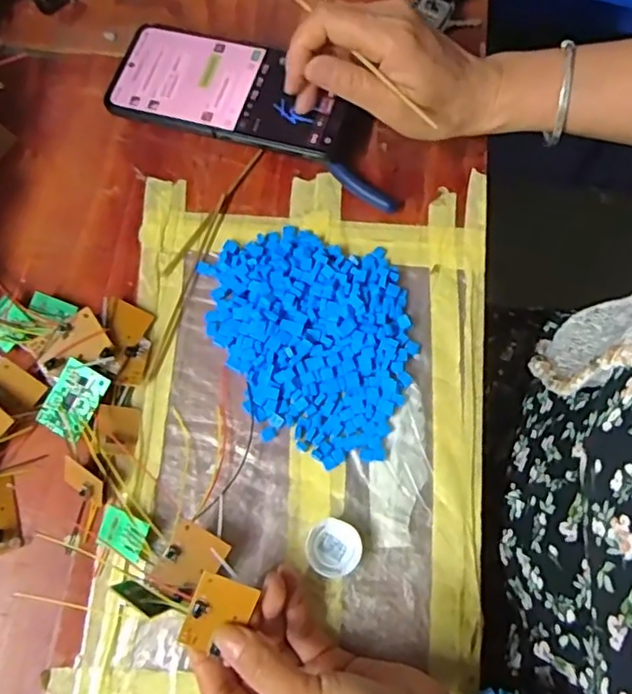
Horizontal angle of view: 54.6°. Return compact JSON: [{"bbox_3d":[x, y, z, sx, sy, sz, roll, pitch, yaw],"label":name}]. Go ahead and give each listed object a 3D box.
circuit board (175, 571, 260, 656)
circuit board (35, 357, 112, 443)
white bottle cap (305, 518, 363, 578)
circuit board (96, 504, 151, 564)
[{"bbox_3d":[-0.050,0.136,0.310,0.029,0.008,0.044,22,101,-5],"label":"circuit board"},{"bbox_3d":[-0.147,0.032,0.370,0.033,0.011,0.043,28,76,9],"label":"circuit board"},{"bbox_3d":[0.010,0.114,0.347,0.031,0.011,0.030,0,73,1],"label":"white bottle cap"},{"bbox_3d":[-0.109,0.106,0.348,0.030,0.004,0.021,26,78,5],"label":"circuit board"}]

